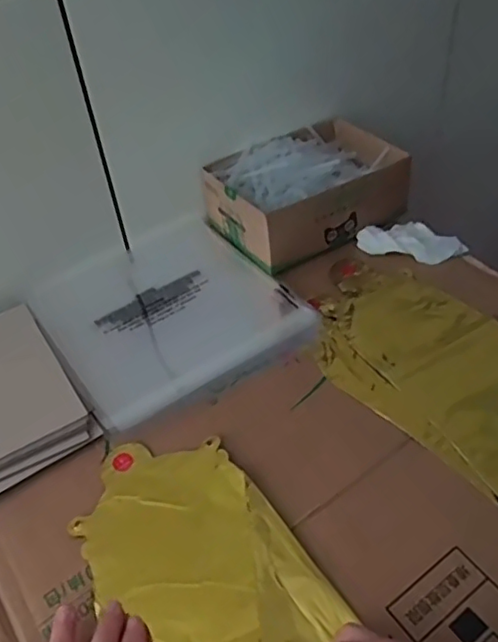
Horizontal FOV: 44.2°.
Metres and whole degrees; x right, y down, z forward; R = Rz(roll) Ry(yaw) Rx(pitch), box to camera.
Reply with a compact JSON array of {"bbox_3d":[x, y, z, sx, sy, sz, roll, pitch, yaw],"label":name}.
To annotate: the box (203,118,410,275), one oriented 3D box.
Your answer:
[{"bbox_3d":[0.060,-0.143,0.656,0.186,0.076,0.137,-26,48,-19],"label":"box"}]

